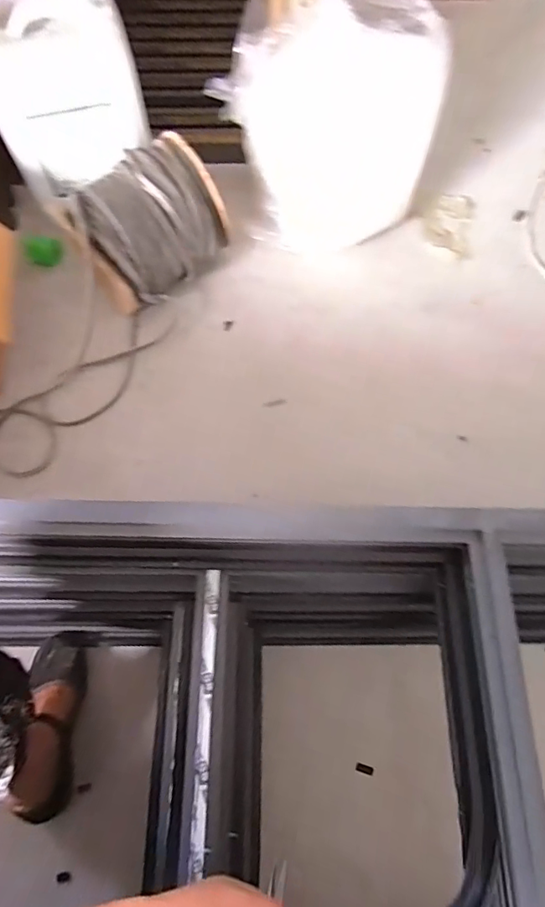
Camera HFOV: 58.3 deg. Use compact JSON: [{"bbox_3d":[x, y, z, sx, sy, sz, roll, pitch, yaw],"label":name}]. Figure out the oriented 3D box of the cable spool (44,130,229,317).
[{"bbox_3d":[-0.268,-0.472,1.025,0.289,0.222,0.209,-33,71,-14],"label":"cable spool"}]

